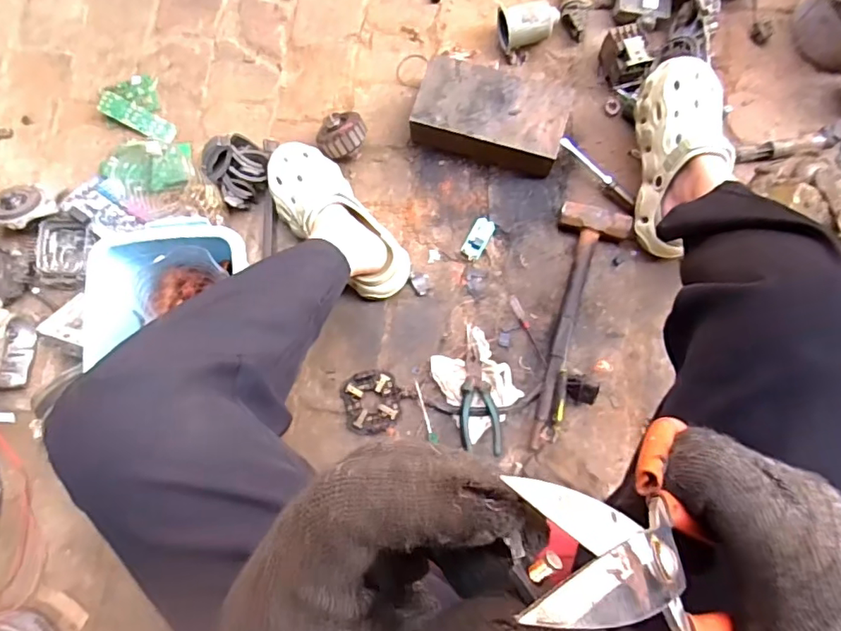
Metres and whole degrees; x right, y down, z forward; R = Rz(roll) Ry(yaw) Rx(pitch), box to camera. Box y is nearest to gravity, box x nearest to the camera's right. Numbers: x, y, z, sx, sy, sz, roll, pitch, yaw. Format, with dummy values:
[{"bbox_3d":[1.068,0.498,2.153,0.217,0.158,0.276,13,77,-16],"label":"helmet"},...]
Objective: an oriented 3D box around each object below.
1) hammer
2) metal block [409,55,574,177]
[{"bbox_3d":[0.224,0.017,0.757,0.095,0.042,0.339,10,82,4],"label":"hammer"},{"bbox_3d":[0.105,-0.297,0.801,0.216,0.063,0.125,18,82,5],"label":"metal block"}]

